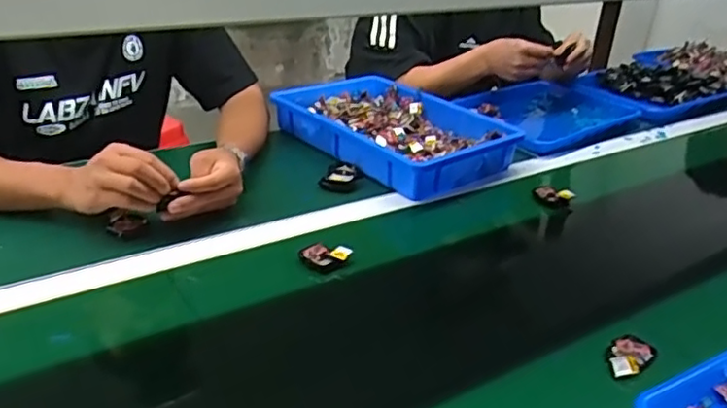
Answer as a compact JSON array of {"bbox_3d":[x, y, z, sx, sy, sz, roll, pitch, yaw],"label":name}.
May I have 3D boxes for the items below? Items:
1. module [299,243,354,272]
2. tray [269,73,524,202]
[{"bbox_3d":[-0.044,0.061,0.740,0.059,0.018,0.033,3,28,-4],"label":"module"},{"bbox_3d":[0.046,-0.122,1.066,0.243,0.065,0.364,-18,34,-38],"label":"tray"}]

